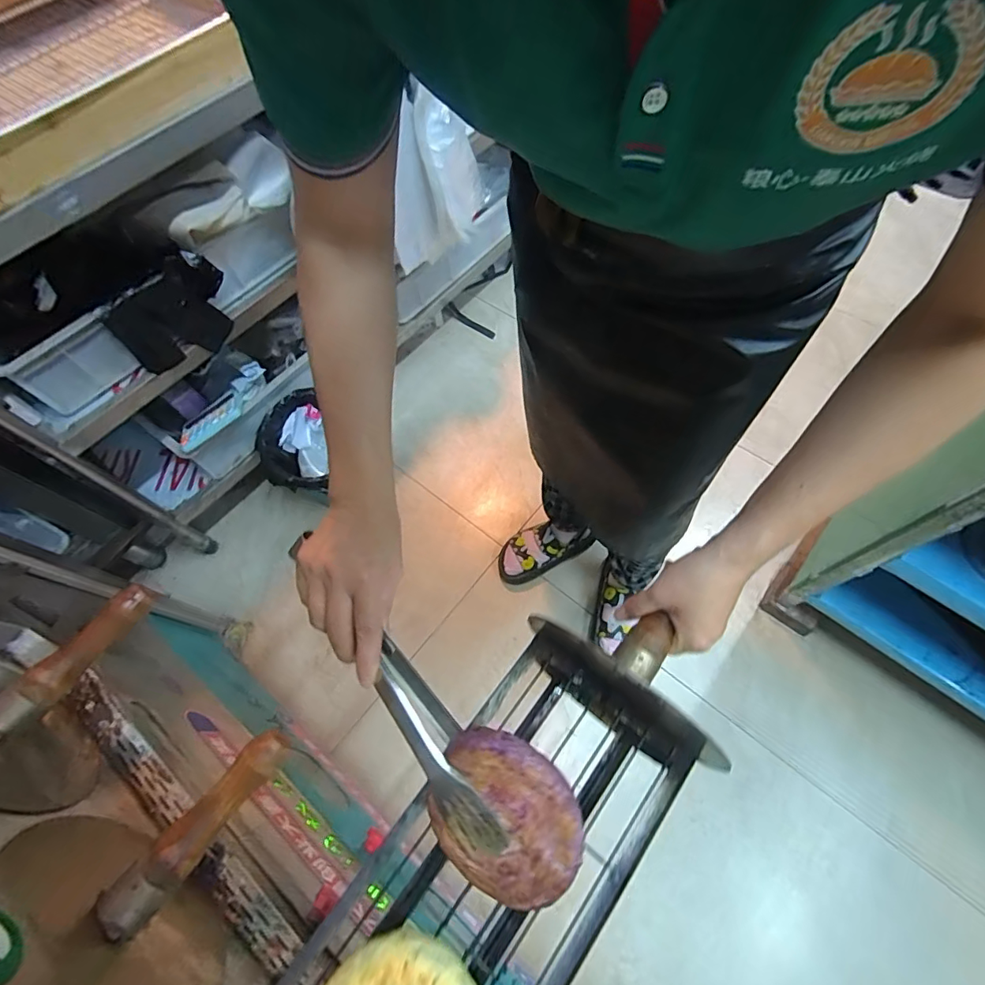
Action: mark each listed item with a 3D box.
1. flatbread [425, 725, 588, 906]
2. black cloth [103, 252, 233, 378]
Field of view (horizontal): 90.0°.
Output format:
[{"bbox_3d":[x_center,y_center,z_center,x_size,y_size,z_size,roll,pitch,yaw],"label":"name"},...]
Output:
[{"bbox_3d":[0.007,0.231,0.344,0.107,0.017,0.111,26,103,20],"label":"flatbread"},{"bbox_3d":[-0.533,-0.295,0.843,0.034,0.158,0.191,41,73,20],"label":"black cloth"}]

